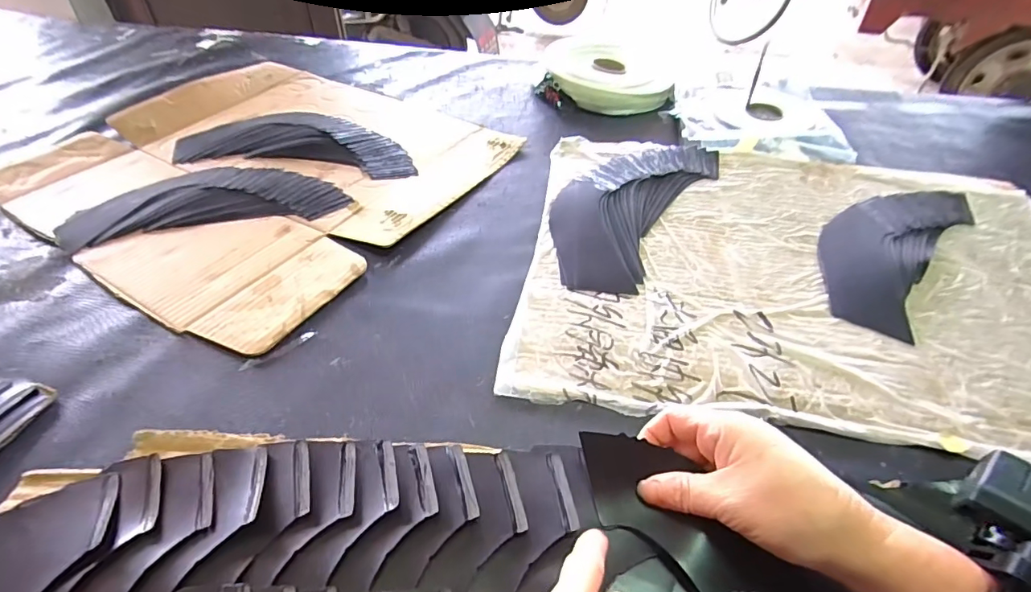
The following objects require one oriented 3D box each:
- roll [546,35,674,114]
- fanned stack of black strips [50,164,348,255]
[{"bbox_3d":[0.131,-0.309,0.703,0.164,0.052,0.164,2,44,2],"label":"roll"},{"bbox_3d":[-0.312,-0.106,0.521,0.260,0.009,0.125,-10,45,-10],"label":"fanned stack of black strips"}]

